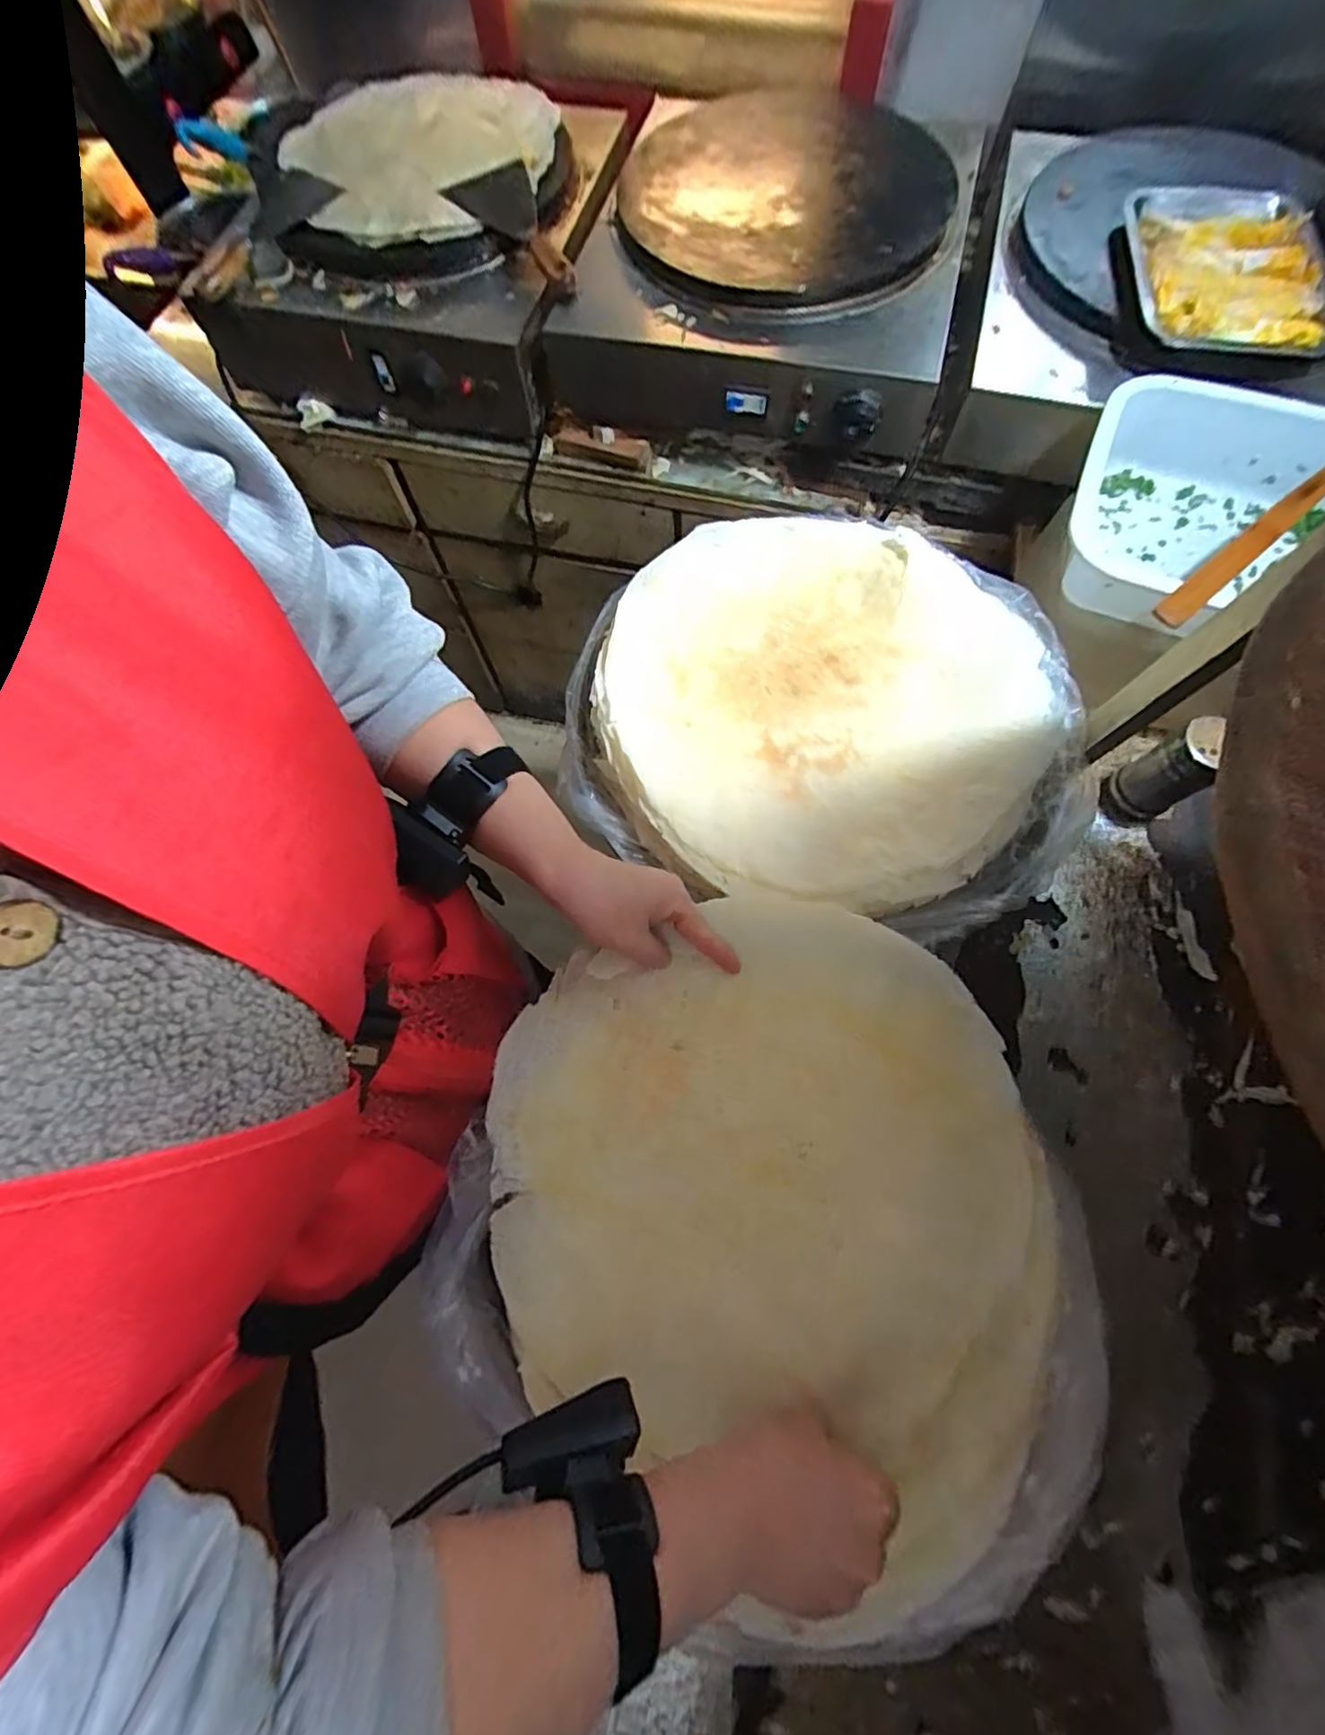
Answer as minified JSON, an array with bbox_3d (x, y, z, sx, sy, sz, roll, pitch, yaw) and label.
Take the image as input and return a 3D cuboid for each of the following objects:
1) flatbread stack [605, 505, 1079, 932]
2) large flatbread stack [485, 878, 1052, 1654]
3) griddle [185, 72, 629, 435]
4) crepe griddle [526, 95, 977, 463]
[{"bbox_3d":[0.134,-0.141,0.495,0.362,0.050,0.358,10,74,5],"label":"flatbread stack"},{"bbox_3d":[0.068,0.224,0.392,0.340,0.043,0.383,-10,73,-1],"label":"large flatbread stack"},{"bbox_3d":[-0.303,-0.839,0.816,0.398,0.156,0.468,9,72,6],"label":"griddle"},{"bbox_3d":[0.108,-0.768,0.751,0.514,0.160,0.451,16,73,8],"label":"crepe griddle"}]

